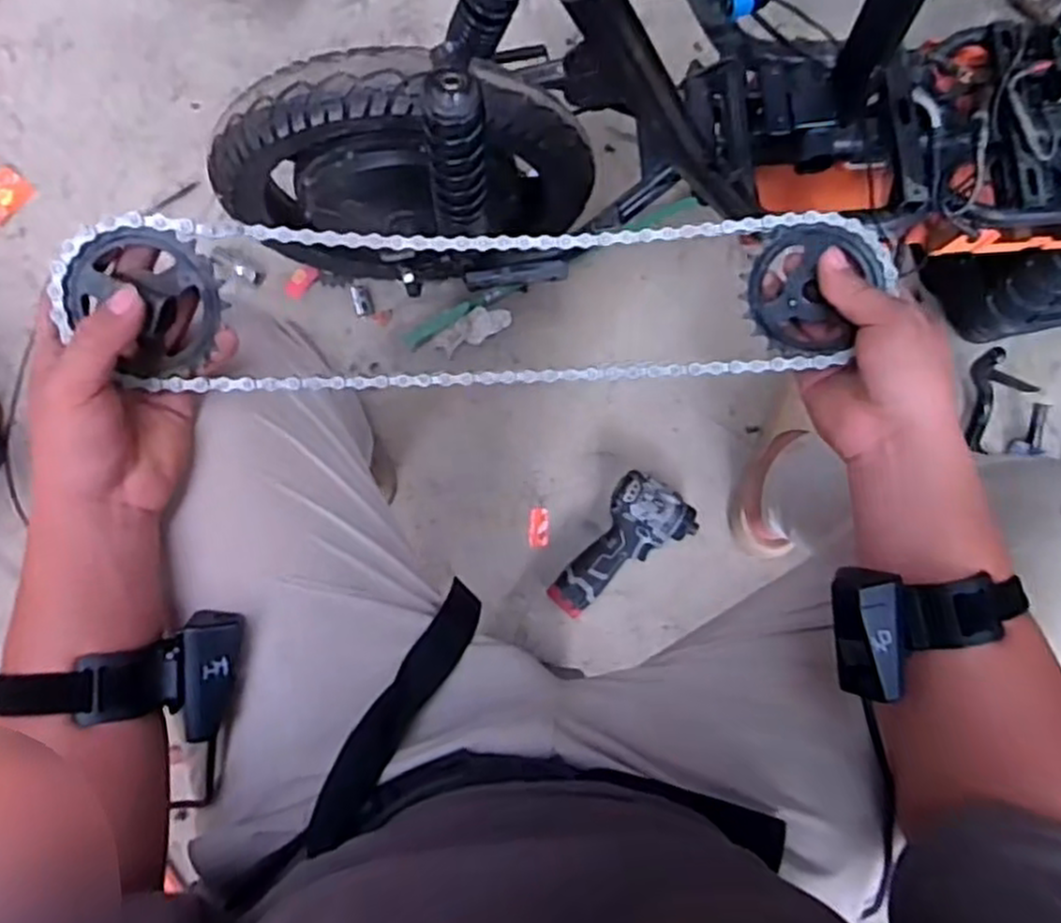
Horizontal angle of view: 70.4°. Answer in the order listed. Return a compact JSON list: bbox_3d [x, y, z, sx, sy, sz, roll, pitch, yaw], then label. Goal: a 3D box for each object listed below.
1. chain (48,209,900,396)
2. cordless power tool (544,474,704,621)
[{"bbox_3d":[-0.019,-0.094,0.440,0.473,0.035,0.102,-2,89,-8],"label":"chain"},{"bbox_3d":[0.115,0.114,0.943,0.108,0.052,0.197,36,85,0],"label":"cordless power tool"}]

